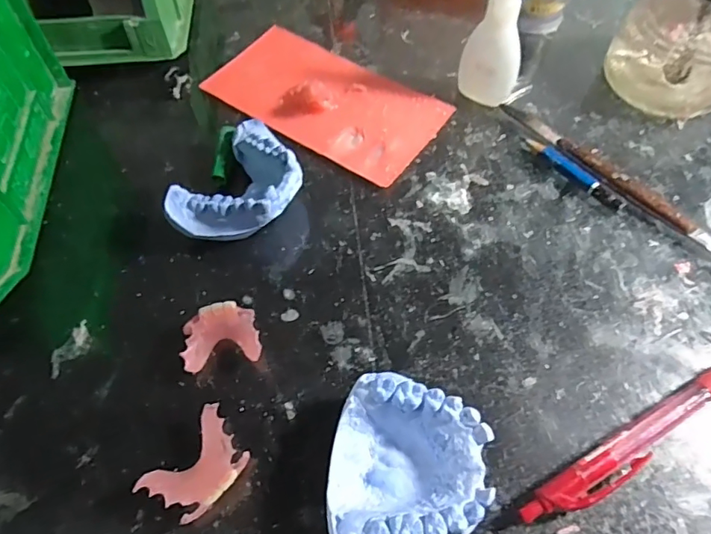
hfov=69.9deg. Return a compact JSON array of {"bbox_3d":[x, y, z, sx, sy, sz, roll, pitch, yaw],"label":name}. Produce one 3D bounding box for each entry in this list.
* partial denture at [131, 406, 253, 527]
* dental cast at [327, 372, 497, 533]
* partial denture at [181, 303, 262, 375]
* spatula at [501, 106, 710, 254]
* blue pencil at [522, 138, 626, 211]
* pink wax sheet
[{"bbox_3d":[-0.061,0.081,0.206,0.029,0.016,0.039,31,65,17],"label":"partial denture"},{"bbox_3d":[0.019,0.079,0.196,0.056,0.035,0.068,5,60,3],"label":"dental cast"},{"bbox_3d":[-0.061,0.032,0.234,0.033,0.017,0.026,-10,60,-5],"label":"partial denture"},{"bbox_3d":[0.151,-0.042,0.277,0.014,0.010,0.167,-40,67,-20],"label":"spatula"},{"bbox_3d":[0.121,-0.054,0.285,0.008,0.009,0.066,-34,65,-18],"label":"blue pencil"},{"bbox_3d":[-0.019,-0.107,0.318,0.143,0.008,0.075,33,66,18],"label":"pink wax sheet"}]

